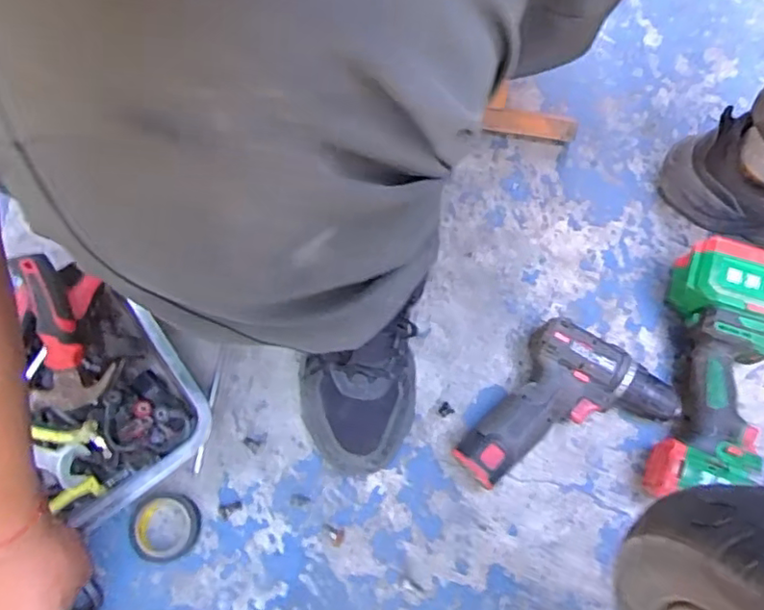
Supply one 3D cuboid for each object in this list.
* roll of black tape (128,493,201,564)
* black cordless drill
[{"bbox_3d":[-0.207,0.213,0.585,0.060,0.022,0.061,-7,70,0],"label":"roll of black tape"},{"bbox_3d":[0.181,0.120,0.602,0.152,0.053,0.192,37,76,14],"label":"black cordless drill"}]

